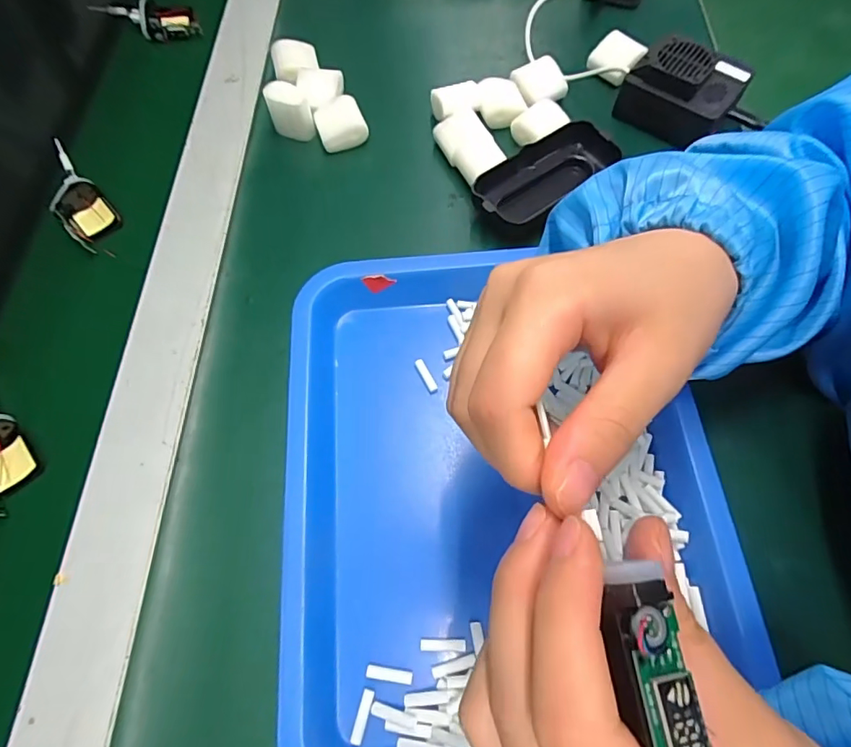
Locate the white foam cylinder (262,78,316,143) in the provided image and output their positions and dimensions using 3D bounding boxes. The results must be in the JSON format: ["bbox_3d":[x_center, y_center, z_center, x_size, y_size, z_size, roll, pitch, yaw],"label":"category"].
[{"bbox_3d":[-0.104,-0.200,0.385,0.026,0.035,0.029,-26,69,-11],"label":"white foam cylinder"}]

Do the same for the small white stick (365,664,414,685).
[{"bbox_3d":[-0.018,0.148,0.245,0.023,0.004,0.006,7,66,3],"label":"small white stick"}]

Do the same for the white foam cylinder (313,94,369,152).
[{"bbox_3d":[-0.066,-0.194,0.391,0.036,0.026,0.037,-16,67,-7],"label":"white foam cylinder"}]

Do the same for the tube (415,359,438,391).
[{"bbox_3d":[0.000,0.001,0.312,0.006,0.007,0.025,-23,67,-8],"label":"tube"}]

